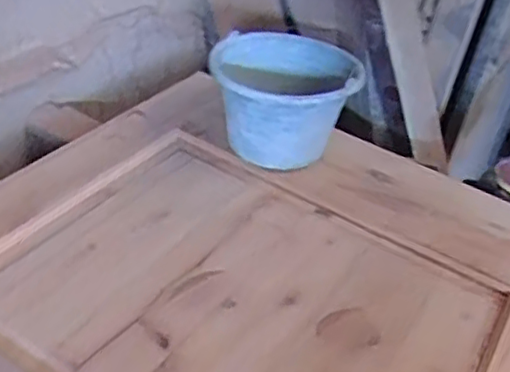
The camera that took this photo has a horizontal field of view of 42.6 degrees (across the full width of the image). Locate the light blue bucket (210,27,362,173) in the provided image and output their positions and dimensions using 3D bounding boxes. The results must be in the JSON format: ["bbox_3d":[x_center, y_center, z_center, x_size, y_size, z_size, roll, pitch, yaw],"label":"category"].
[{"bbox_3d":[0.038,-0.136,1.101,0.226,0.168,0.241,8,35,-5],"label":"light blue bucket"}]

